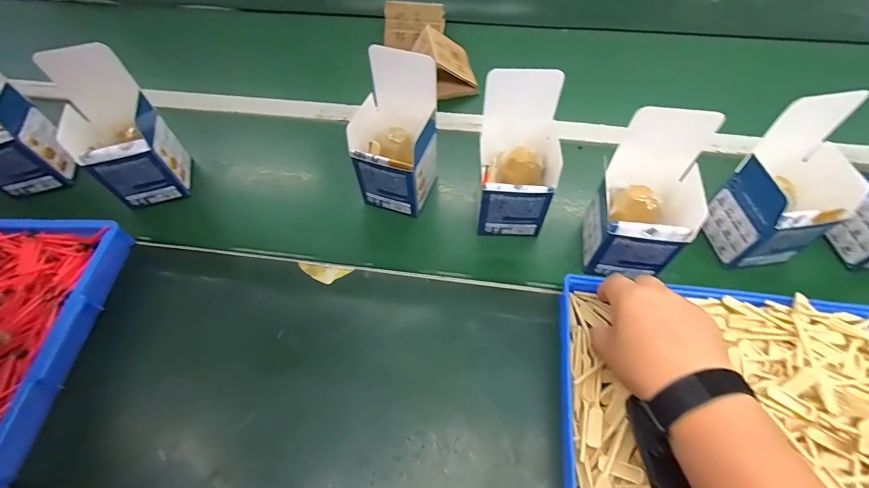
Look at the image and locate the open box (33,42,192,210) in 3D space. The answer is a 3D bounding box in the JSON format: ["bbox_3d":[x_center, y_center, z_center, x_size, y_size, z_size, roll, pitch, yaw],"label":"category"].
[{"bbox_3d":[-0.397,-0.144,0.498,0.084,0.175,0.111,-23,59,-12],"label":"open box"}]

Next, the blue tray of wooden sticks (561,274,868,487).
[{"bbox_3d":[0.280,0.150,0.365,0.314,0.040,0.228,5,57,6],"label":"blue tray of wooden sticks"}]

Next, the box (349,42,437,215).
[{"bbox_3d":[-0.048,-0.133,0.495,0.103,0.172,0.099,13,58,11],"label":"box"}]

